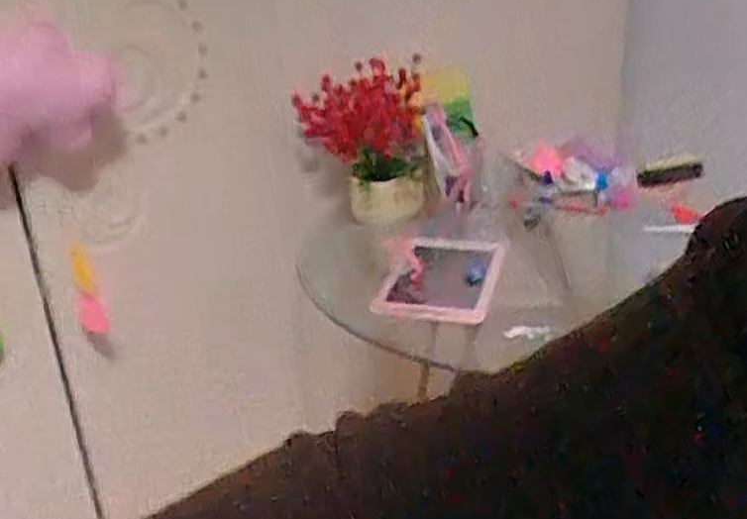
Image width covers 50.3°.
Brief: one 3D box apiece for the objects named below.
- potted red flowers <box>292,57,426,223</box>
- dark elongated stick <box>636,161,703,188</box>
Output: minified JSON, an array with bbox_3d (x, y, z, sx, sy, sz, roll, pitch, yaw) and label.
[{"bbox_3d":[-0.016,-0.163,1.129,0.171,0.205,0.176,-2,26,4],"label":"potted red flowers"},{"bbox_3d":[0.440,-0.127,1.184,0.116,0.023,0.020,-11,27,-15],"label":"dark elongated stick"}]

